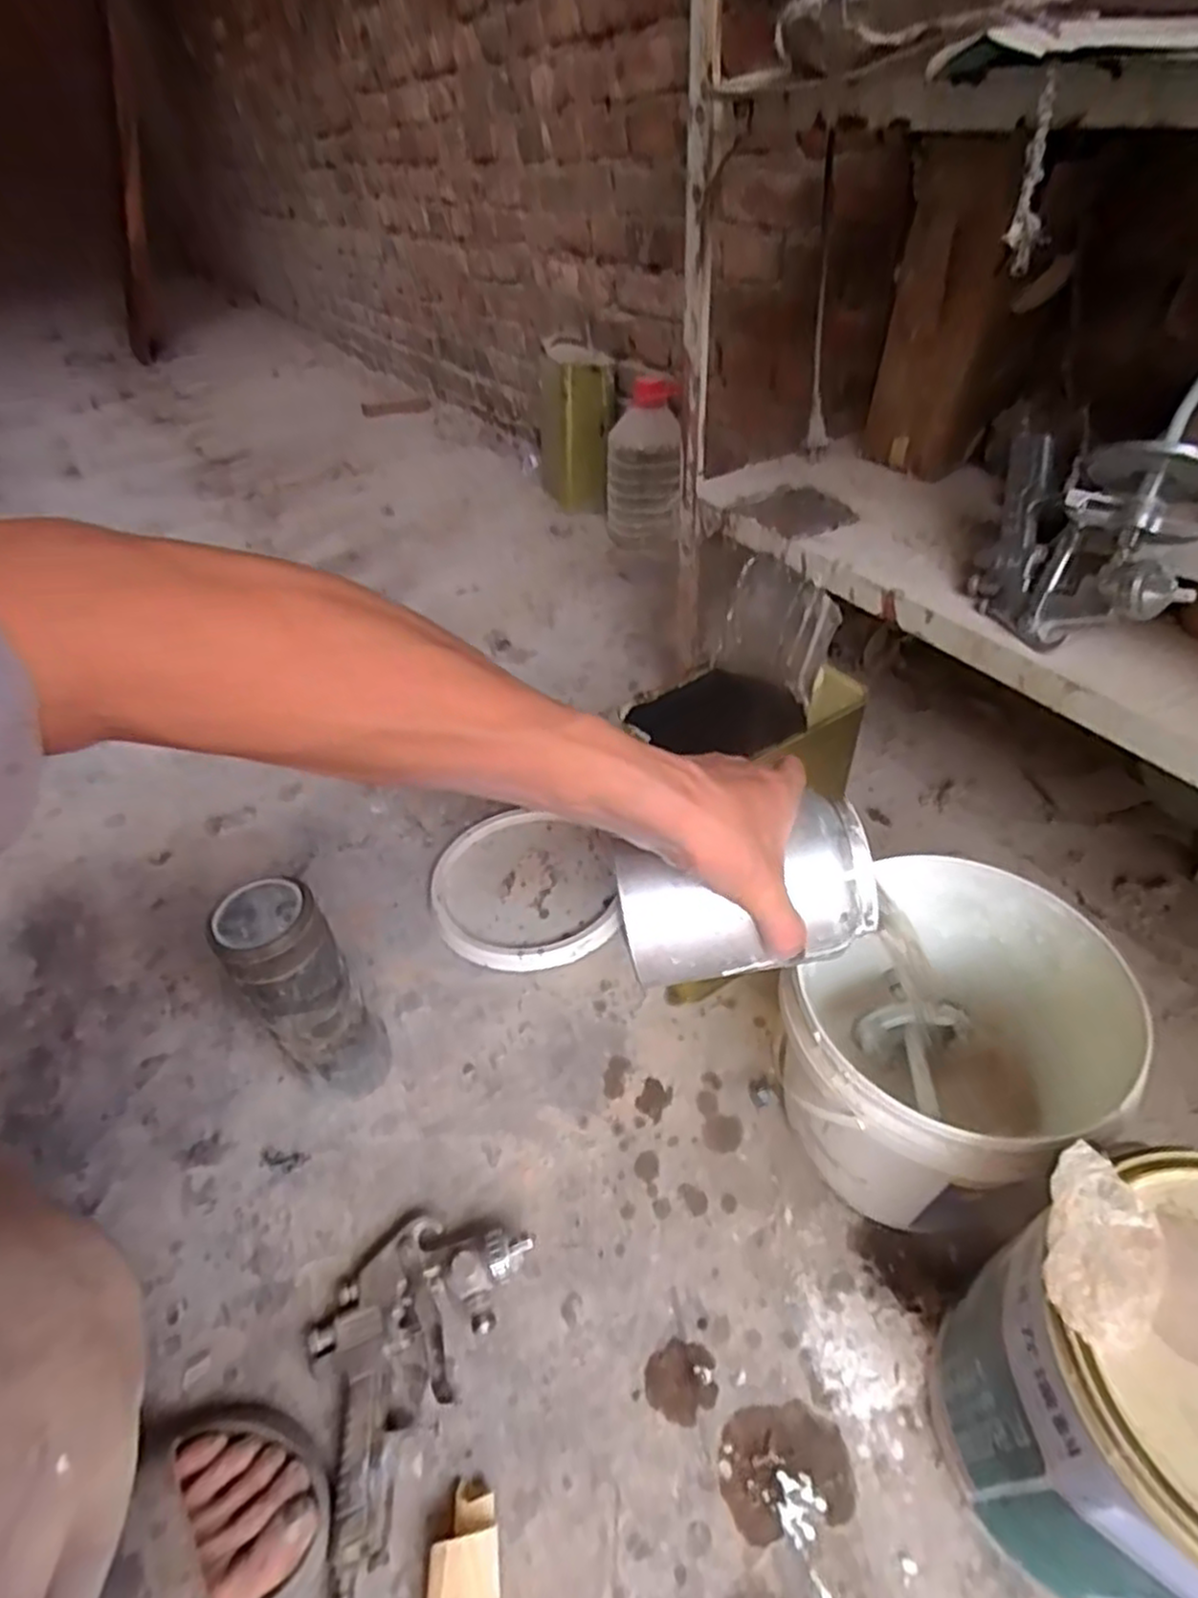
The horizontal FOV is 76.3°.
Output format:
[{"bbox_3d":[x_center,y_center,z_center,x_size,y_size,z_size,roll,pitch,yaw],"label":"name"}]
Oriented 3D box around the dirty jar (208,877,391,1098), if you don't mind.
[{"bbox_3d":[-0.210,0.153,0.566,0.065,0.212,0.061,-2,44,2],"label":"dirty jar"}]

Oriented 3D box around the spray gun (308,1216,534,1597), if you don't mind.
[{"bbox_3d":[-0.135,0.356,0.480,0.099,0.030,0.186,17,48,21],"label":"spray gun"}]

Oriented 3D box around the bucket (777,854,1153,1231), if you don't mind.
[{"bbox_3d":[0.224,0.178,0.525,0.183,0.184,0.203,26,52,28],"label":"bucket"}]

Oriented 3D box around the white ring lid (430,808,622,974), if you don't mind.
[{"bbox_3d":[-0.073,0.088,0.758,0.176,0.021,0.190,-2,44,2],"label":"white ring lid"}]

